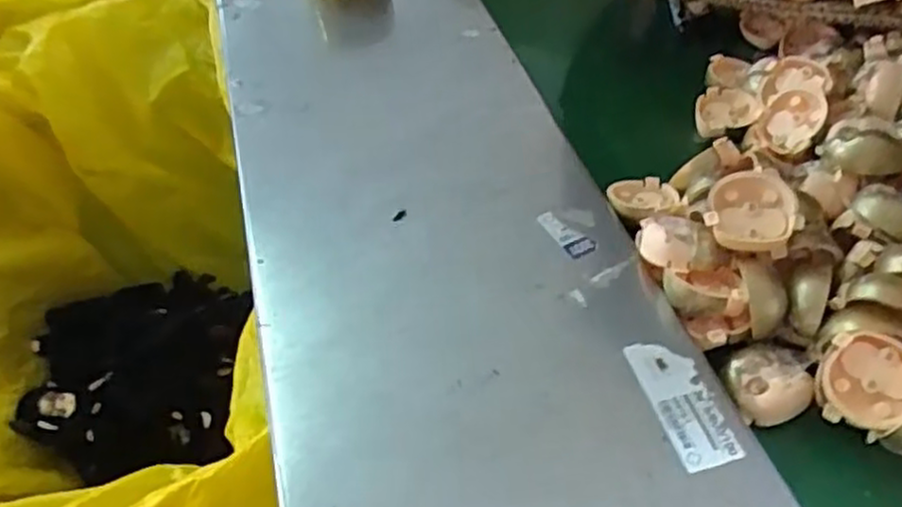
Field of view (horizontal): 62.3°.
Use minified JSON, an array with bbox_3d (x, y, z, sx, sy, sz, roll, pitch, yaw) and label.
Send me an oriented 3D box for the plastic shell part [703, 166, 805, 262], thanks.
[{"bbox_3d":[0.176,-0.024,0.441,0.048,0.022,0.049,10,63,15],"label":"plastic shell part"}]

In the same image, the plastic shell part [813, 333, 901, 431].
[{"bbox_3d":[0.223,0.068,0.397,0.049,0.016,0.048,-2,84,15],"label":"plastic shell part"}]

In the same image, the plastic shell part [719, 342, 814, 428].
[{"bbox_3d":[0.178,0.072,0.419,0.044,0.021,0.044,-6,55,9],"label":"plastic shell part"}]

